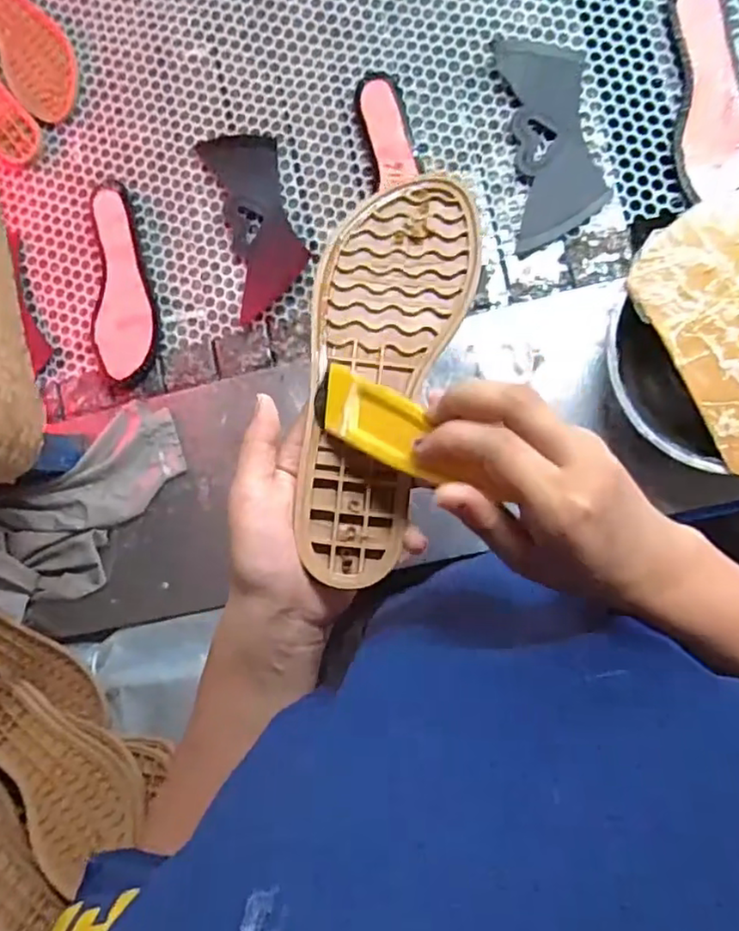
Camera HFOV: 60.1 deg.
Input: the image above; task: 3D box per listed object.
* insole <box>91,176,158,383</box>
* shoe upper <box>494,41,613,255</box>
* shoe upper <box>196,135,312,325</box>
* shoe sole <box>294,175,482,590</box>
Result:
[{"bbox_3d":[-0.283,-0.213,0.736,0.078,0.015,0.229,-1,89,10],"label":"insole"},{"bbox_3d":[0.191,-0.340,0.667,0.090,0.011,0.215,-6,85,9],"label":"shoe upper"},{"bbox_3d":[-0.127,-0.278,0.722,0.086,0.004,0.210,-15,87,9],"label":"shoe upper"},{"bbox_3d":[0.006,-0.058,0.354,0.083,0.016,0.238,9,74,10],"label":"shoe sole"}]

